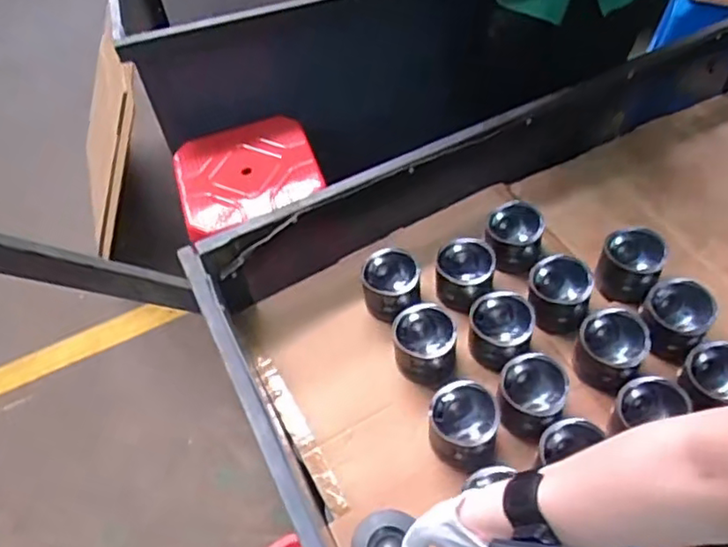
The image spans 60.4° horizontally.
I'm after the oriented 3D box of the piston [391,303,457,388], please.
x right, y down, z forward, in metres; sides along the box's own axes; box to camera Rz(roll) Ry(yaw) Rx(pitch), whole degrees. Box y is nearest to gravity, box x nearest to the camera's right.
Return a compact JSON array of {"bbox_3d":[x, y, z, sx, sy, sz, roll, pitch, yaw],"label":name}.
[{"bbox_3d":[0.086,0.102,0.882,0.090,0.072,0.101,0,53,6],"label":"piston"}]

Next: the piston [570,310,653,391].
[{"bbox_3d":[0.328,0.105,0.841,0.087,0.074,0.098,22,58,21],"label":"piston"}]

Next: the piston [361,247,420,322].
[{"bbox_3d":[0.043,0.017,0.942,0.092,0.072,0.104,-6,53,1],"label":"piston"}]

